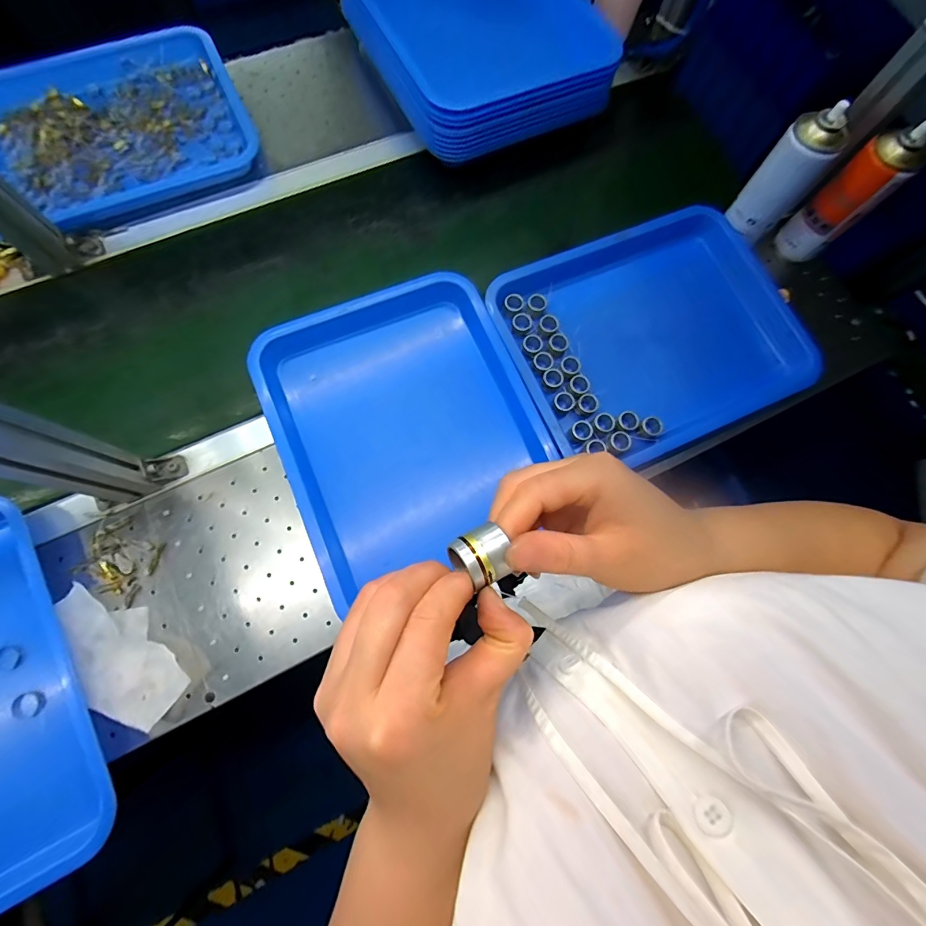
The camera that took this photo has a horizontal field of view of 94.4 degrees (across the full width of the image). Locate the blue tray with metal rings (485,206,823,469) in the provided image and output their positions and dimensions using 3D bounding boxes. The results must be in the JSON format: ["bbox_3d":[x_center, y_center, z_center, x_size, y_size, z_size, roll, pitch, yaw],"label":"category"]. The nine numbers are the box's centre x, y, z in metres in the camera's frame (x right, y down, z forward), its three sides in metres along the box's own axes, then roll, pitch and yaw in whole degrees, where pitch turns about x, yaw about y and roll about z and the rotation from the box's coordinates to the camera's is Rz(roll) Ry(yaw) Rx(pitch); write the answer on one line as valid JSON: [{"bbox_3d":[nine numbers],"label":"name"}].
[{"bbox_3d":[0.249,-0.178,0.592,0.389,0.061,0.314,-24,79,-9],"label":"blue tray with metal rings"}]

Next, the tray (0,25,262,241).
[{"bbox_3d":[-0.511,-0.485,0.617,0.374,0.048,0.314,-24,79,-9],"label":"tray"}]

